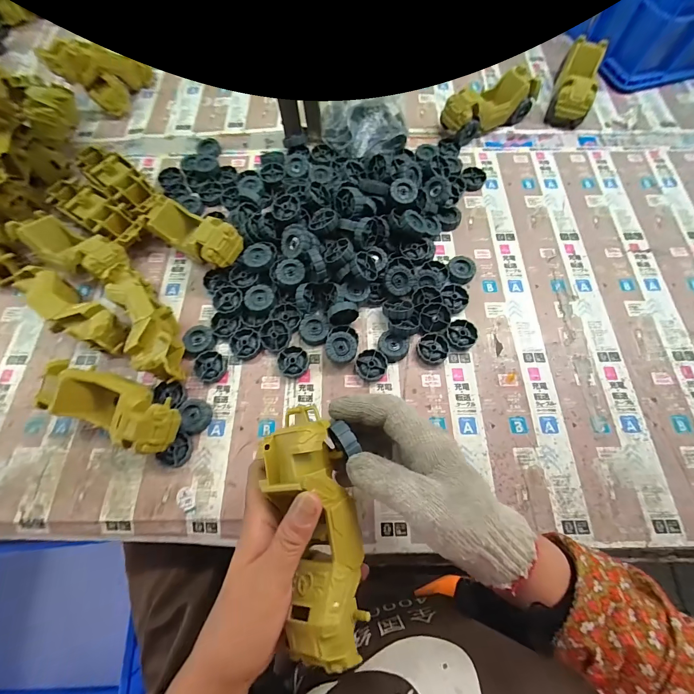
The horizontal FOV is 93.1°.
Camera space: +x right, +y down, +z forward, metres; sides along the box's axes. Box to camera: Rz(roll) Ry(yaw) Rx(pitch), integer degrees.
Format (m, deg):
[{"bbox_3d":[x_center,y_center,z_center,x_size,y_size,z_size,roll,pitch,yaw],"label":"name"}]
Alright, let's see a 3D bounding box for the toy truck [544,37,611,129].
[{"bbox_3d":[0.388,-0.448,0.557,0.053,0.058,0.148,19,71,9],"label":"toy truck"}]

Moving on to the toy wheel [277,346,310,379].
[{"bbox_3d":[-0.066,0.018,0.405,0.036,0.011,0.036,-1,69,2],"label":"toy wheel"}]

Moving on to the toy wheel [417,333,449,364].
[{"bbox_3d":[0.108,0.002,0.413,0.038,0.009,0.037,-1,69,2],"label":"toy wheel"}]

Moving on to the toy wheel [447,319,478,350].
[{"bbox_3d":[0.146,-0.016,0.421,0.036,0.012,0.039,-1,69,2],"label":"toy wheel"}]

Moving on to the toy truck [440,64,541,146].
[{"bbox_3d":[0.232,-0.398,0.541,0.150,0.063,0.061,-28,70,-8],"label":"toy truck"}]

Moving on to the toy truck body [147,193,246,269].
[{"bbox_3d":[-0.212,-0.158,0.436,0.159,0.045,0.059,33,74,14],"label":"toy truck body"}]

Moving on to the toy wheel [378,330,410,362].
[{"bbox_3d":[0.059,-0.001,0.412,0.035,0.012,0.037,-1,69,2],"label":"toy wheel"}]

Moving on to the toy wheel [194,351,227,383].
[{"bbox_3d":[-0.169,0.024,0.409,0.038,0.015,0.035,-1,69,2],"label":"toy wheel"}]

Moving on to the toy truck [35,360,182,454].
[{"bbox_3d":[-0.260,0.067,0.370,0.153,0.065,0.060,21,71,10],"label":"toy truck"}]

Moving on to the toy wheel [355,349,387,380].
[{"bbox_3d":[0.030,0.023,0.405,0.037,0.011,0.038,-1,69,2],"label":"toy wheel"}]

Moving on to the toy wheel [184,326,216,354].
[{"bbox_3d":[-0.187,-0.009,0.420,0.037,0.015,0.036,-1,69,2],"label":"toy wheel"}]

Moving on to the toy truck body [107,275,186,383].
[{"bbox_3d":[-0.240,-0.021,0.406,0.053,0.058,0.153,-27,70,-8],"label":"toy truck body"}]

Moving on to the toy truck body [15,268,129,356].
[{"bbox_3d":[-0.345,-0.040,0.420,0.170,0.058,0.055,30,73,13],"label":"toy truck body"}]

